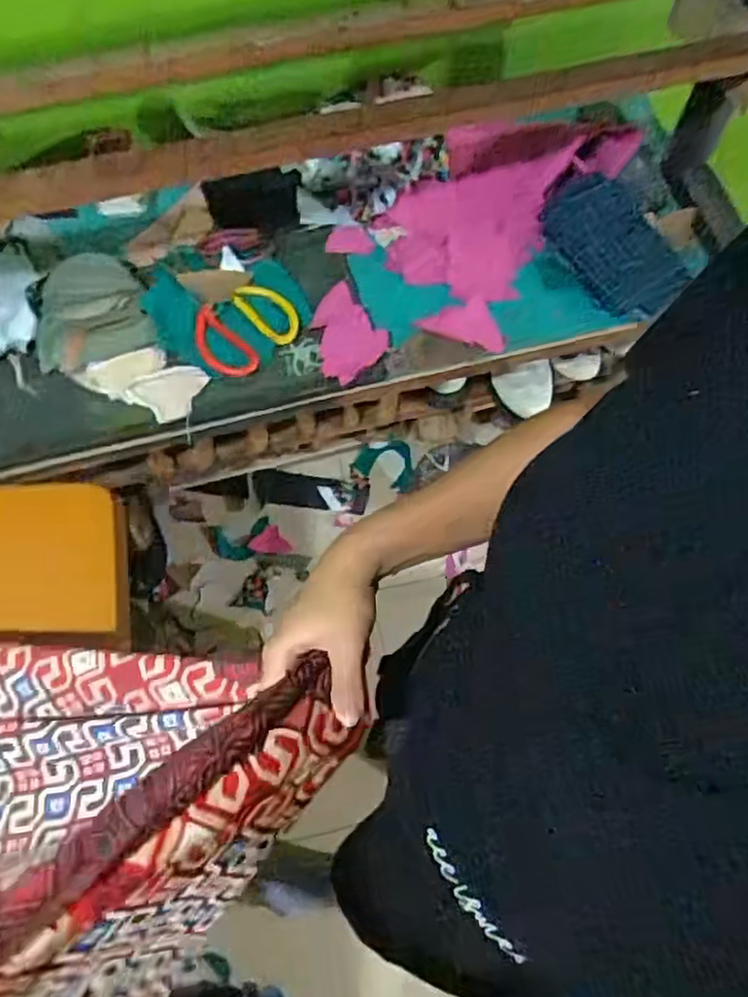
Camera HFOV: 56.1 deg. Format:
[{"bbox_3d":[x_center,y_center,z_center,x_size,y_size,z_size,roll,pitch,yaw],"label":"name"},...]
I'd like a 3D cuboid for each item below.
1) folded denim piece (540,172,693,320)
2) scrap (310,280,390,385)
[{"bbox_3d":[0.315,-0.334,0.935,0.133,0.031,0.221,-22,69,-9],"label":"folded denim piece"},{"bbox_3d":[-0.041,-0.204,0.864,0.102,0.010,0.117,-38,72,-15],"label":"scrap"}]

